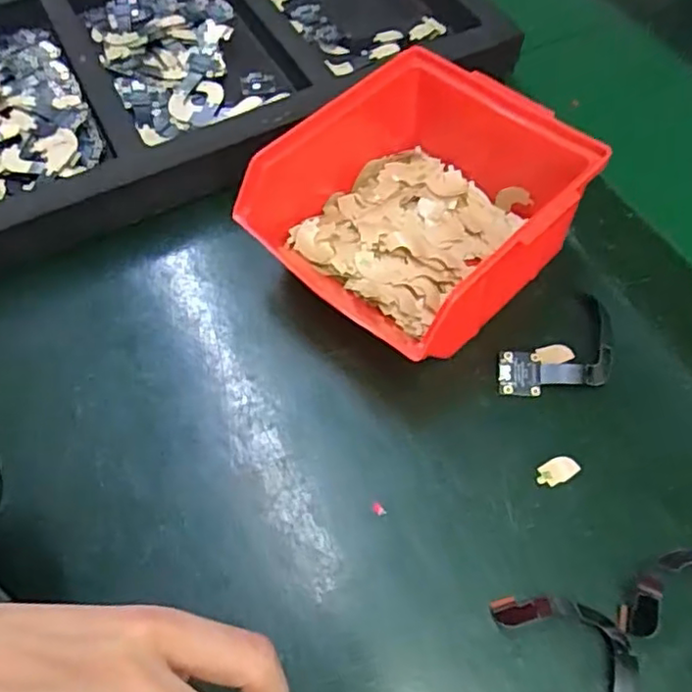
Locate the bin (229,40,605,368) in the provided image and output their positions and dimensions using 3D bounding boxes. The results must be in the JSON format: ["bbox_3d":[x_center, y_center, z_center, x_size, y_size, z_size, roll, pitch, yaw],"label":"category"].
[{"bbox_3d":[0.041,-0.066,0.309,0.131,0.069,0.138,37,64,20],"label":"bin"}]

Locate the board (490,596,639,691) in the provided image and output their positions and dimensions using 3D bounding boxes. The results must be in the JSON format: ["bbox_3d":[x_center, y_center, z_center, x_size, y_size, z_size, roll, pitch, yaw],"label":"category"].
[{"bbox_3d":[0.089,0.116,0.230,0.036,0.009,0.071,-27,62,-17],"label":"board"}]

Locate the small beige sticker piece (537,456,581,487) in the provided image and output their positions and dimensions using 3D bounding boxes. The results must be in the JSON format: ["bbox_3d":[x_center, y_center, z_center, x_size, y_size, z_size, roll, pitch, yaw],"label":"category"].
[{"bbox_3d":[0.090,0.053,0.271,0.019,0.004,0.010,-17,59,-11],"label":"small beige sticker piece"}]

